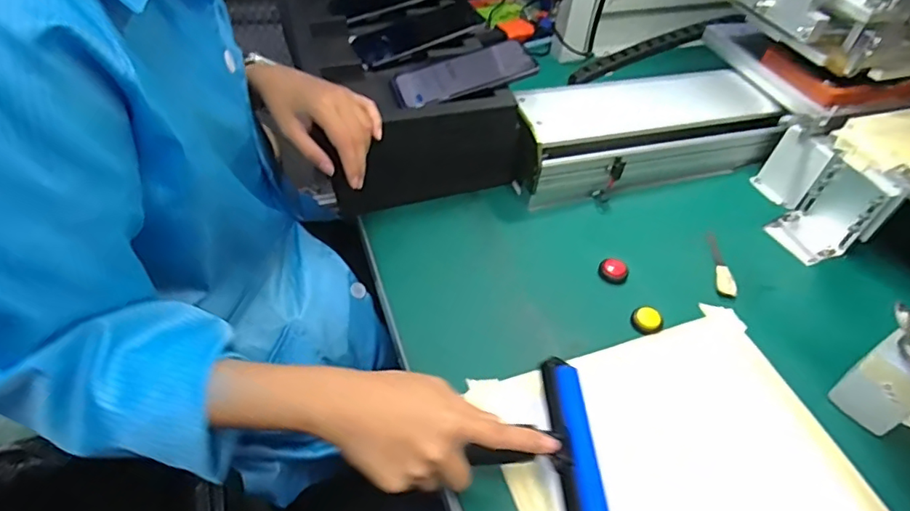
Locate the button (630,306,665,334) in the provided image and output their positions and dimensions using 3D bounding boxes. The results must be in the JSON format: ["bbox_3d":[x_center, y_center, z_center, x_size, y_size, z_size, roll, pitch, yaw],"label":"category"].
[{"bbox_3d":[0.199,0.065,0.559,0.031,0.009,0.032,27,51,18],"label":"button"}]

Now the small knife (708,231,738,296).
[{"bbox_3d":[0.303,0.006,0.616,0.019,0.008,0.094,10,47,4],"label":"small knife"}]

